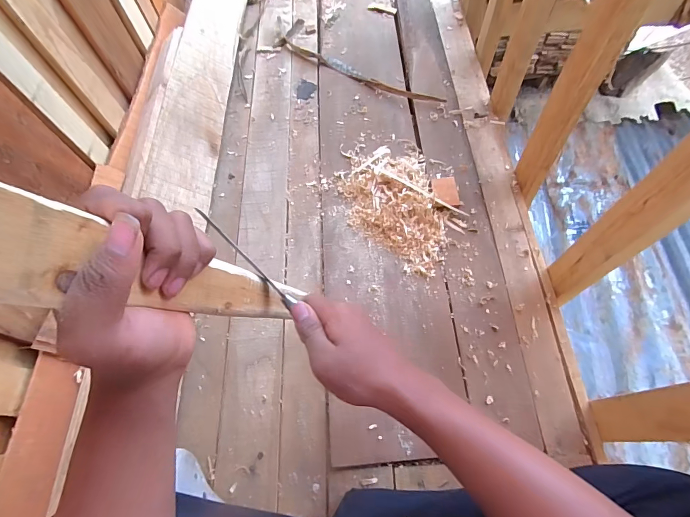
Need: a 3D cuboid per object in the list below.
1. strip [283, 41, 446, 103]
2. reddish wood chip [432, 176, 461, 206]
[{"bbox_3d":[0.027,-0.411,0.816,0.405,0.009,0.035,29,69,15],"label":"strip"},{"bbox_3d":[0.180,-0.121,0.653,0.042,0.004,0.059,-2,65,1],"label":"reddish wood chip"}]

